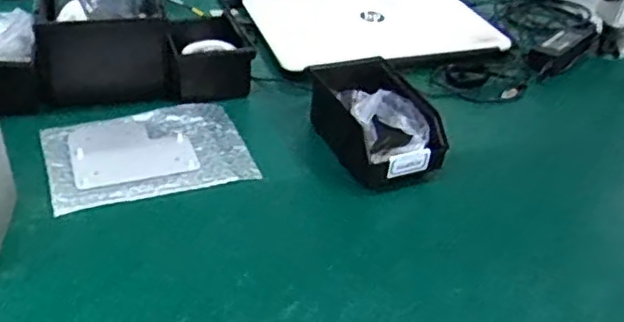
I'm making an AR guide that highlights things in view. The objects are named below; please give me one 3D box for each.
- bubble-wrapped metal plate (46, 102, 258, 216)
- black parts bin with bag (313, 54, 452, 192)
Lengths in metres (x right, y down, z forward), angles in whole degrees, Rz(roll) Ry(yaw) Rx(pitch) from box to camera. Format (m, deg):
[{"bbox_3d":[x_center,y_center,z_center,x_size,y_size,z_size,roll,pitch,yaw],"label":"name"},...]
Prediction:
[{"bbox_3d":[-0.188,-0.013,0.729,0.219,0.006,0.152,-10,40,-21],"label":"bubble-wrapped metal plate"},{"bbox_3d":[0.070,-0.056,0.770,0.117,0.070,0.198,-9,40,-20],"label":"black parts bin with bag"}]

